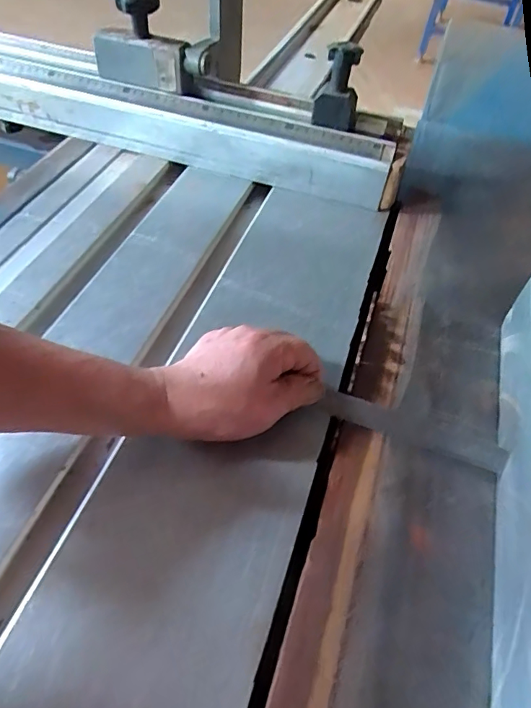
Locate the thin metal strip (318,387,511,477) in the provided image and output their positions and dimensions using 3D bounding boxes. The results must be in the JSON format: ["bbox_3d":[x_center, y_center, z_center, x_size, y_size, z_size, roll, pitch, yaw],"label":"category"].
[{"bbox_3d":[0.112,0.057,0.374,0.140,0.010,0.026,19,51,4],"label":"thin metal strip"}]

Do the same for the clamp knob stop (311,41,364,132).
[{"bbox_3d":[0.077,-0.278,0.524,0.045,0.091,0.034,8,51,2],"label":"clamp knob stop"}]

